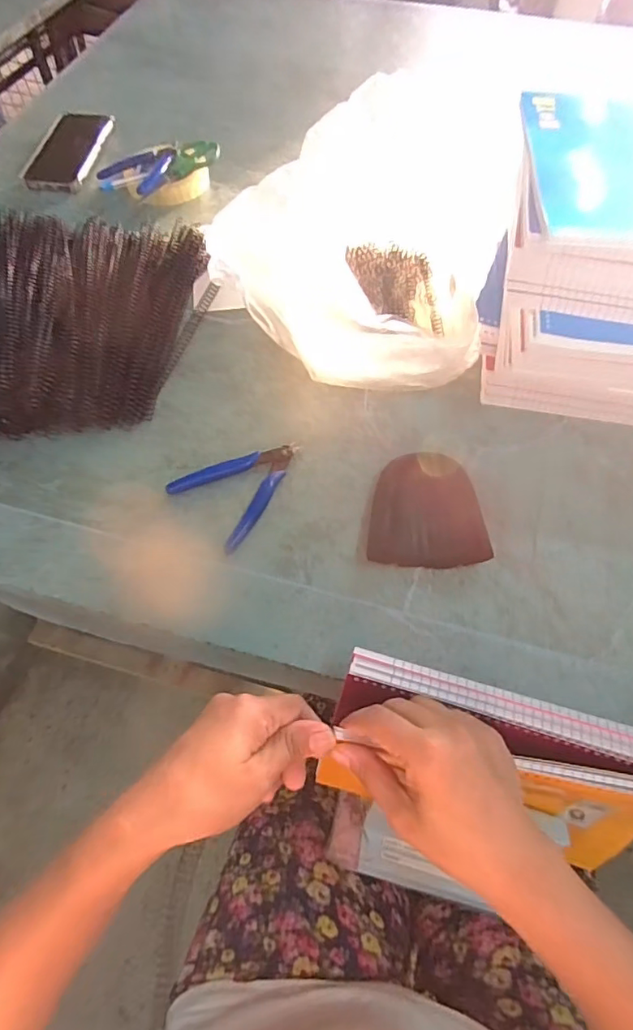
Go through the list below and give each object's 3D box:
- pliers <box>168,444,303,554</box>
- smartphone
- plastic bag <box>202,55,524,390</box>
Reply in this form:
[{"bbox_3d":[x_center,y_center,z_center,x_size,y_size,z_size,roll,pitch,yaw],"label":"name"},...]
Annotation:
[{"bbox_3d":[-0.062,-0.030,0.463,0.082,0.011,0.113,42,69,18],"label":"pliers"},{"bbox_3d":[-0.346,-0.512,0.722,0.089,0.014,0.167,9,63,4],"label":"smartphone"},{"bbox_3d":[0.042,-0.287,0.532,0.301,0.129,0.293,21,64,9],"label":"plastic bag"}]

